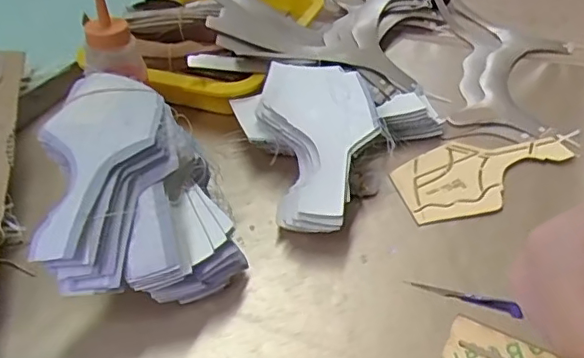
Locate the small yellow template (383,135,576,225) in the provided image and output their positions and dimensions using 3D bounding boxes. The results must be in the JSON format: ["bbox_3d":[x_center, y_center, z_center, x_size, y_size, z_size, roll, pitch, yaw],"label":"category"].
[{"bbox_3d":[0.168,-0.008,0.494,0.167,0.004,0.083,-13,41,-14],"label":"small yellow template"}]

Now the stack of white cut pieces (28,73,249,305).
[{"bbox_3d":[-0.111,0.009,0.406,0.112,0.099,0.163,-12,41,-14],"label":"stack of white cut pieces"}]

